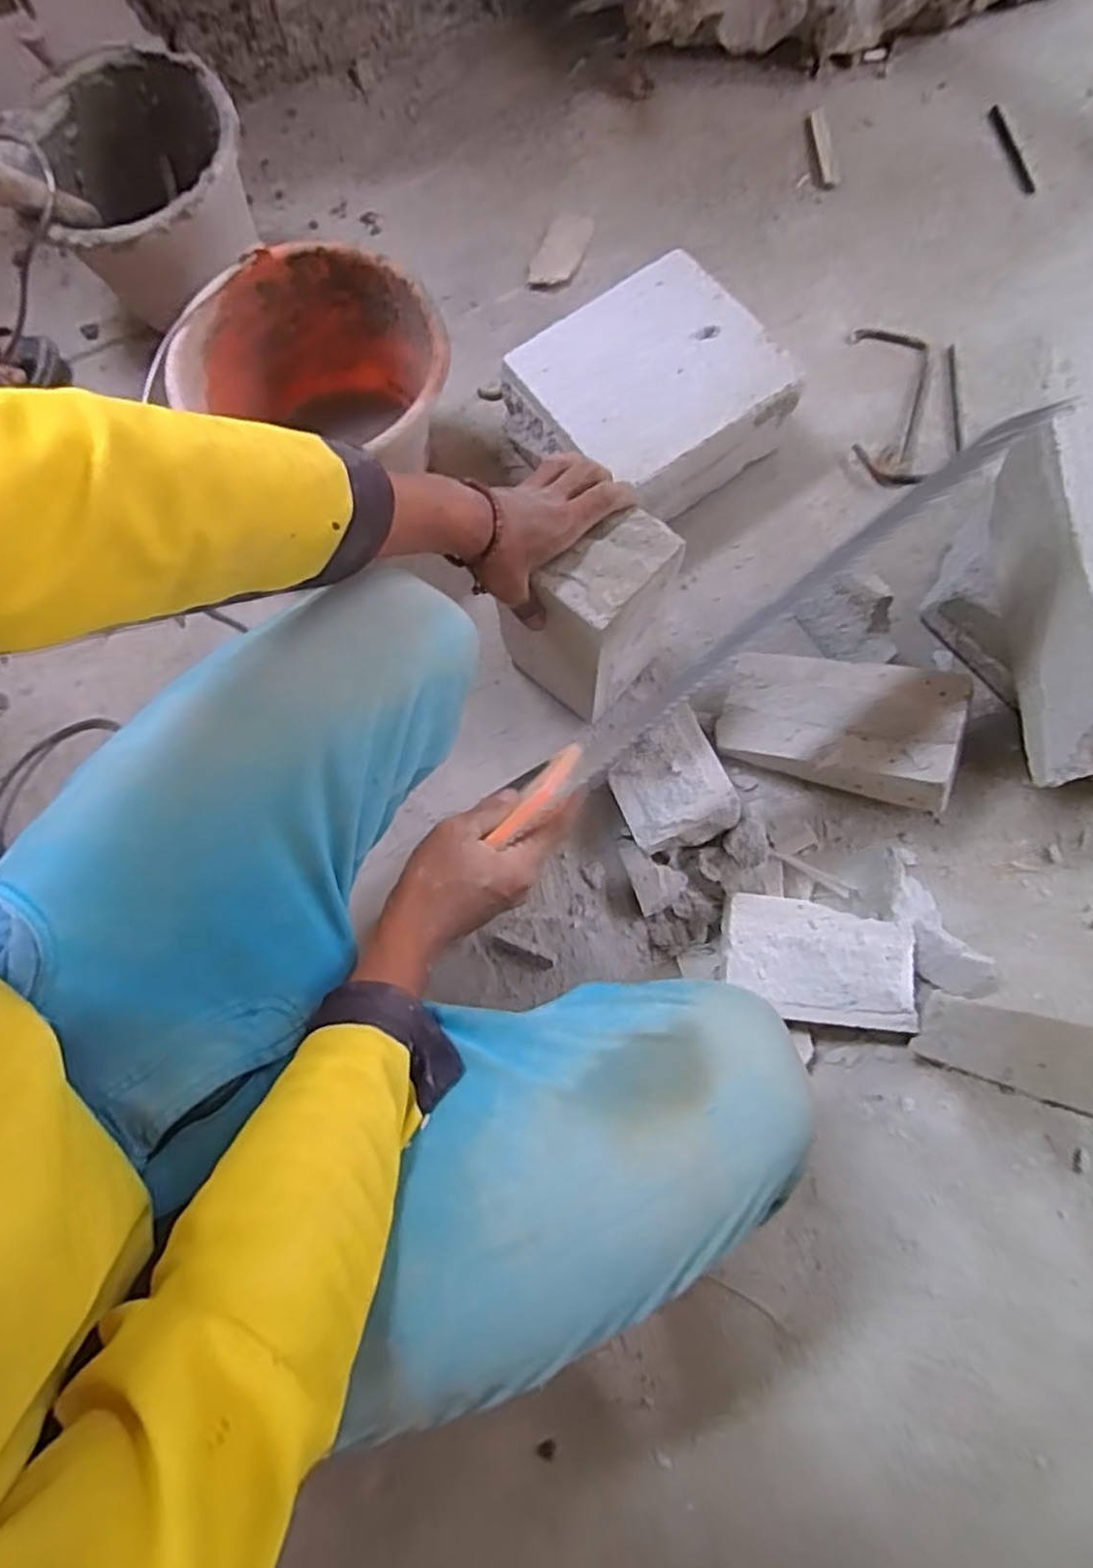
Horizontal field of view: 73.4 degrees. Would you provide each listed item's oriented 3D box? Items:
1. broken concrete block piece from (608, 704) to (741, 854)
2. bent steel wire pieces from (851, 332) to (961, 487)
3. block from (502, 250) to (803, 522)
[{"bbox_3d":[0.112,-0.006,0.685,0.099,0.047,0.132,-18,77,-2],"label":"broken concrete block piece"},{"bbox_3d":[0.391,-0.402,0.792,0.116,0.013,0.184,8,77,3],"label":"bent steel wire pieces"},{"bbox_3d":[0.101,-0.386,0.749,0.222,0.102,0.200,-36,78,-7],"label":"block"}]

